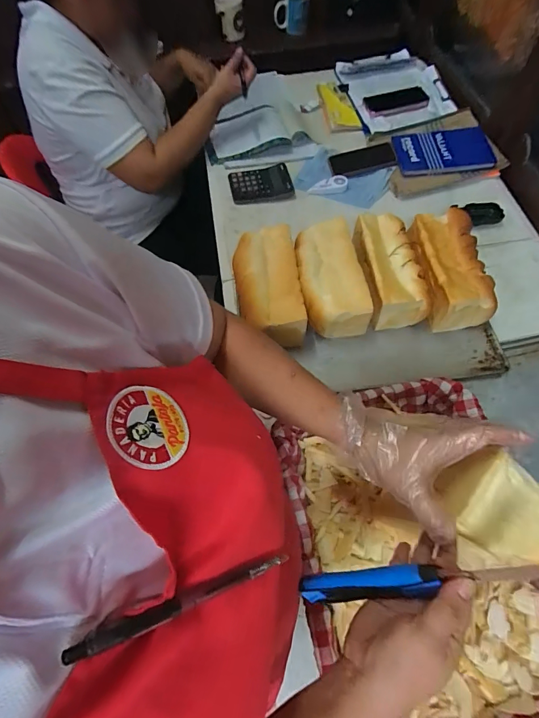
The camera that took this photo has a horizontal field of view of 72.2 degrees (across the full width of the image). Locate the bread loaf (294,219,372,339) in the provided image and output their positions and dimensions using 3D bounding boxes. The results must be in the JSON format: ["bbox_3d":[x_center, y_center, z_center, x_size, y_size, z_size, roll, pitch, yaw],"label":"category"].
[{"bbox_3d":[0.105,-0.140,0.676,0.108,0.095,0.205,-6,62,-1],"label":"bread loaf"}]

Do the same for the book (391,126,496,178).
[{"bbox_3d":[0.408,-0.498,0.879,0.215,0.029,0.128,-6,75,-1],"label":"book"}]

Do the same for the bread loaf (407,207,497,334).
[{"bbox_3d":[0.328,-0.163,0.695,0.113,0.092,0.229,-5,62,0],"label":"bread loaf"}]

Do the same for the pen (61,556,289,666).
[{"bbox_3d":[-0.039,0.134,0.208,0.138,0.006,0.009,7,51,-45],"label":"pen"}]

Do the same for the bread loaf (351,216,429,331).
[{"bbox_3d":[0.219,-0.162,0.699,0.104,0.093,0.214,-7,62,-1],"label":"bread loaf"}]

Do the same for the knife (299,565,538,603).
[{"bbox_3d":[0.121,0.189,0.315,0.224,0.025,0.025,-28,57,32],"label":"knife"}]

